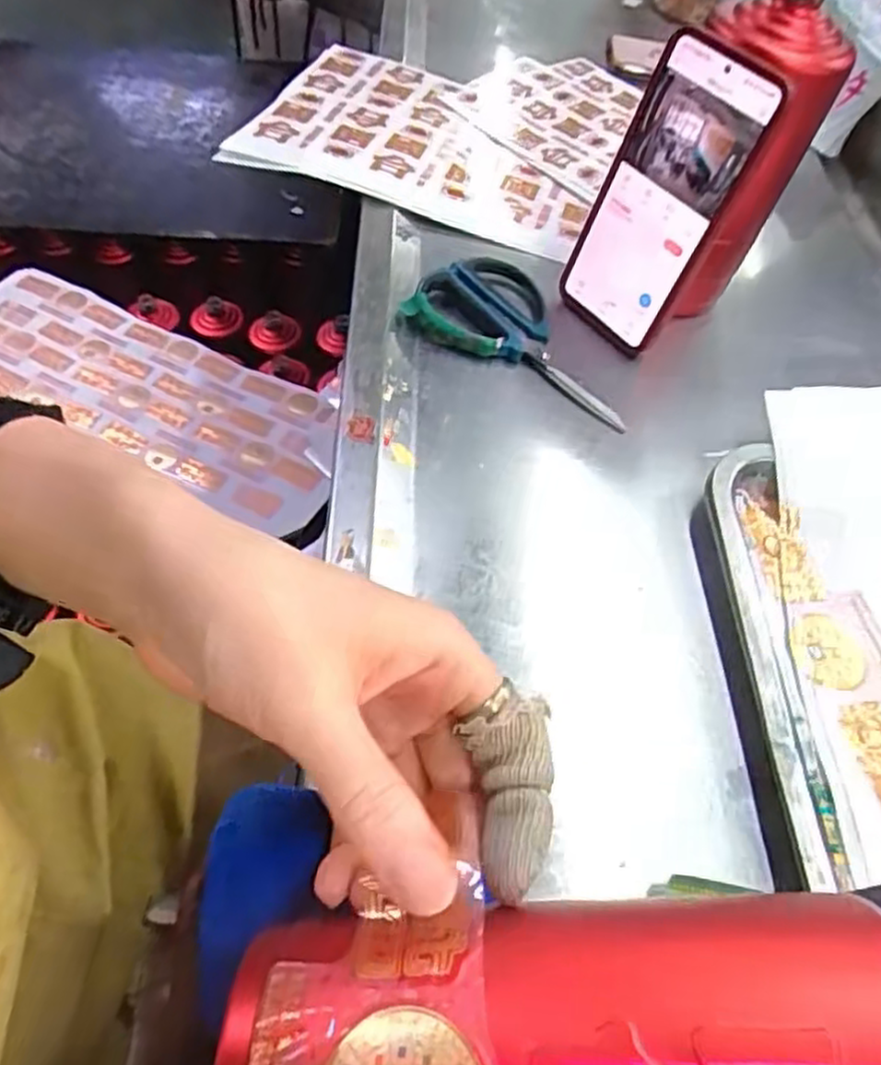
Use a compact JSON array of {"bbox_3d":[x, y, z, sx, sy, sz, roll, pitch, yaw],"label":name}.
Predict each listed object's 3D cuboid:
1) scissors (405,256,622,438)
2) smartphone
[{"bbox_3d":[0.061,-0.135,0.482,0.157,0.016,0.090,27,57,13],"label":"scissors"},{"bbox_3d":[0.130,-0.197,0.445,0.014,0.166,0.082,-23,62,-39],"label":"smartphone"}]

